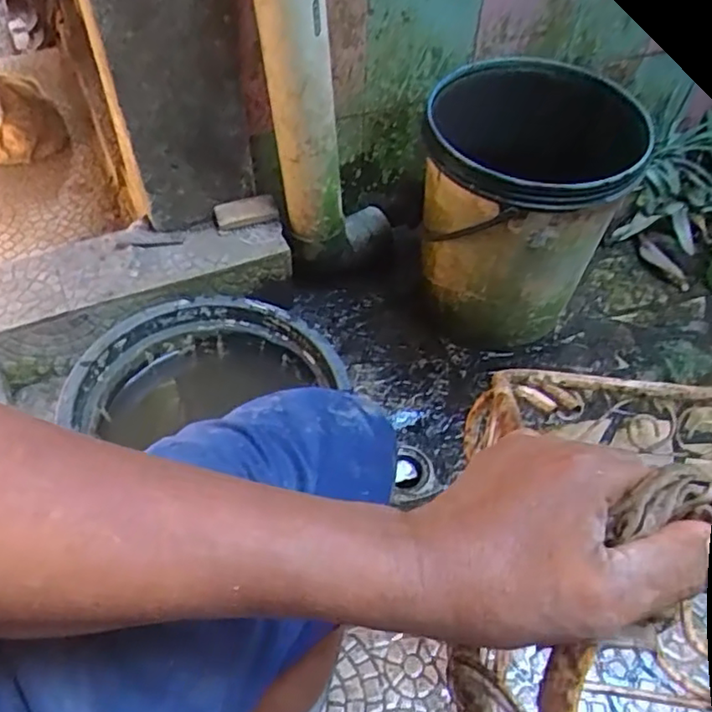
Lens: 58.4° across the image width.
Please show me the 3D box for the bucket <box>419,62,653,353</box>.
[{"bbox_3d":[0.241,-0.224,0.982,0.273,0.367,0.291,1,51,-2],"label":"bucket"}]

